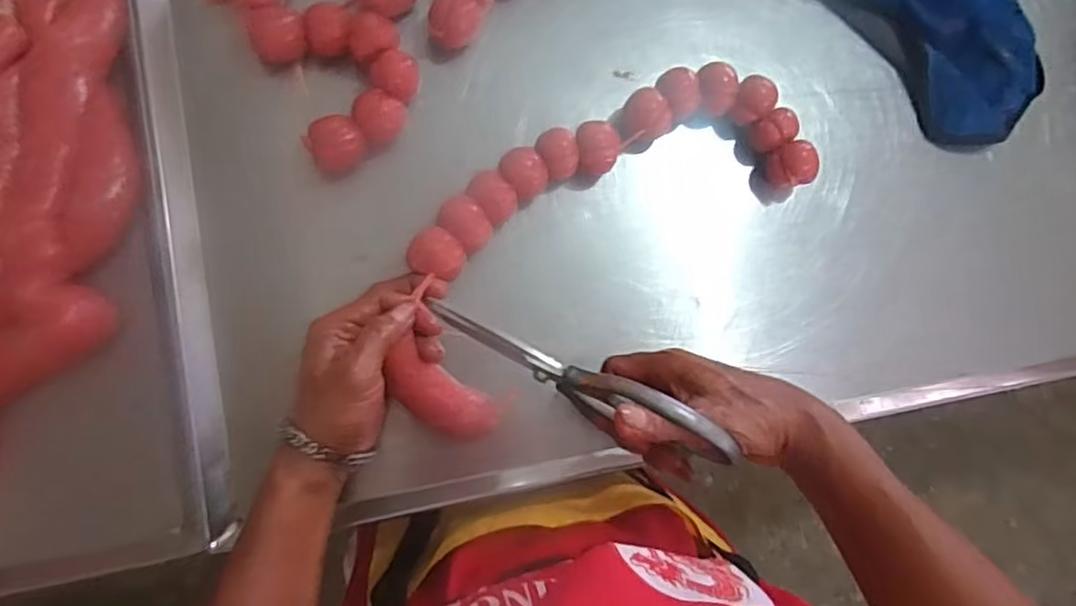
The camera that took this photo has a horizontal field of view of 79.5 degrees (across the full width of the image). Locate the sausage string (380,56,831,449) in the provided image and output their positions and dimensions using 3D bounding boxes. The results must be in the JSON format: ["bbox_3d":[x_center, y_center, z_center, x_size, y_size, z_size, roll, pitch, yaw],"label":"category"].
[{"bbox_3d":[0.036,-0.058,0.478,0.360,0.048,0.145,-38,95,-13],"label":"sausage string"}]

